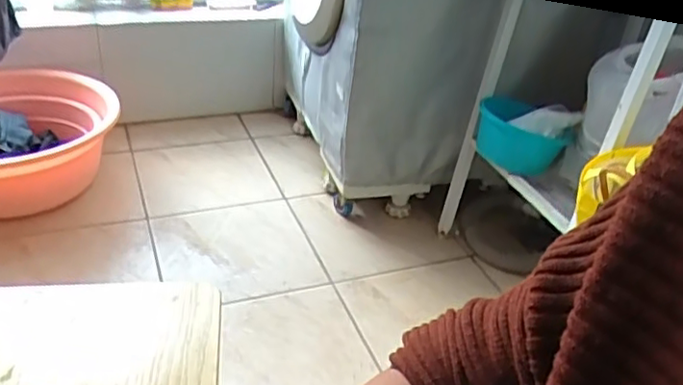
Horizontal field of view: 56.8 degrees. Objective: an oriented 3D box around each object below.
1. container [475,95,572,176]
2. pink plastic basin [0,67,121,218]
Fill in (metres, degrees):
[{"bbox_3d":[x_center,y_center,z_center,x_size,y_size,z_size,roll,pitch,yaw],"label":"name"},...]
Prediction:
[{"bbox_3d":[0.321,-0.110,1.188,0.141,0.087,0.155,-3,33,-18],"label":"container"},{"bbox_3d":[-0.719,-0.098,1.345,0.398,0.200,0.385,4,32,-2],"label":"pink plastic basin"}]

